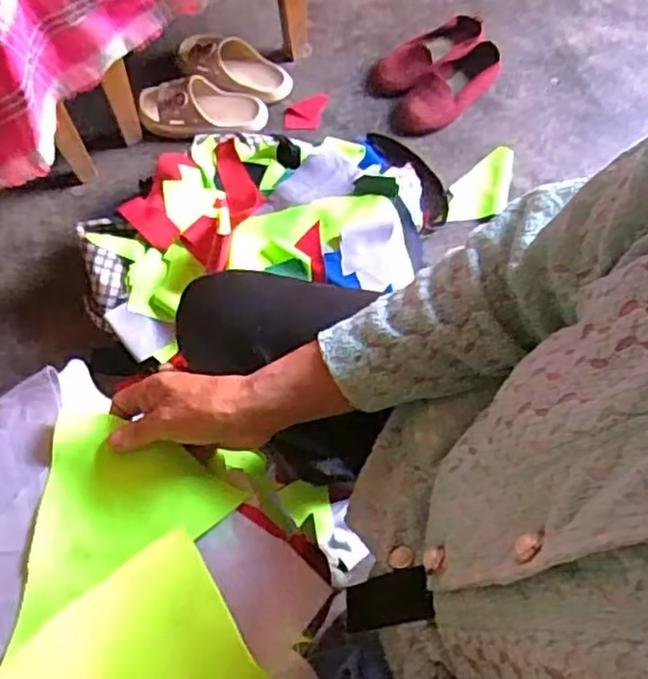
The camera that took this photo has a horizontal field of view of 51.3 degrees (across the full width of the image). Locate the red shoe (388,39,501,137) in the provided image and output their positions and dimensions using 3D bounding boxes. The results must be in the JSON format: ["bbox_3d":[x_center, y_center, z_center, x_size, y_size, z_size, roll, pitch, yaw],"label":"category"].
[{"bbox_3d":[0.216,-0.430,1.177,0.240,0.043,0.088,-33,69,-13],"label":"red shoe"}]

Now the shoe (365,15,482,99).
[{"bbox_3d":[0.180,-0.514,1.224,0.241,0.051,0.099,-38,70,-15],"label":"shoe"}]

